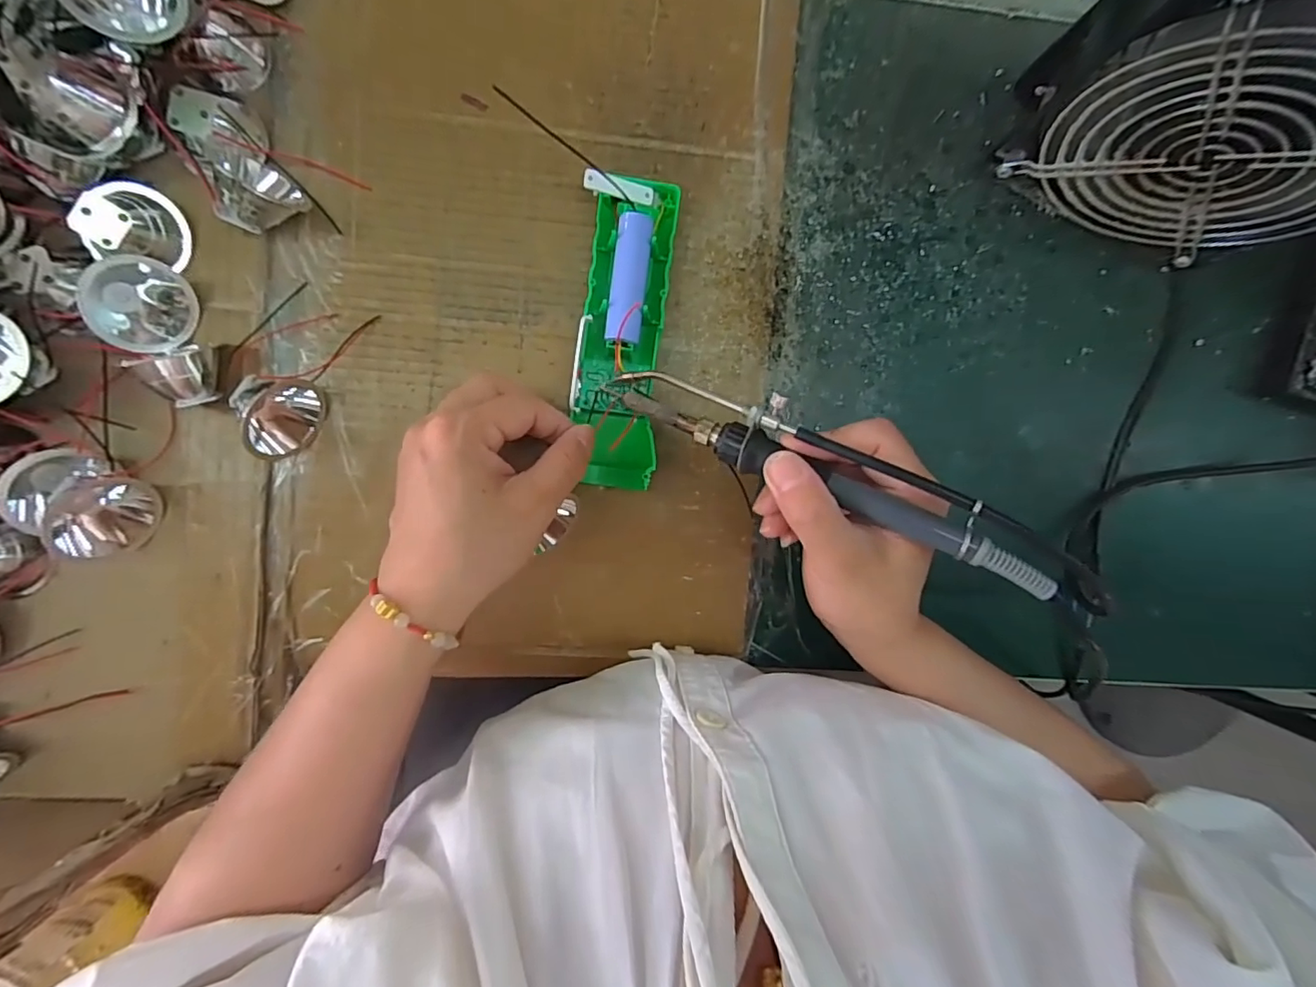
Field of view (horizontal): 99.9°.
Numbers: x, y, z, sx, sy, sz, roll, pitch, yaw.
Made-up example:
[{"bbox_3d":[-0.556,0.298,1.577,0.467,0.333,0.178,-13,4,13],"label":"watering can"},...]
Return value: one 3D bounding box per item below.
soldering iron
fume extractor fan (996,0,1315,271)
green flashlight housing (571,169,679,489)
[{"bbox_3d":[0.078,-0.009,0.243,0.212,0.022,0.028,26,94,15],"label":"soldering iron"},{"bbox_3d":[0.241,-0.166,0.243,0.134,0.153,0.055,27,91,-5],"label":"fume extractor fan"},{"bbox_3d":[-0.019,-0.083,0.290,0.045,0.025,0.158,4,93,-6],"label":"green flashlight housing"}]

